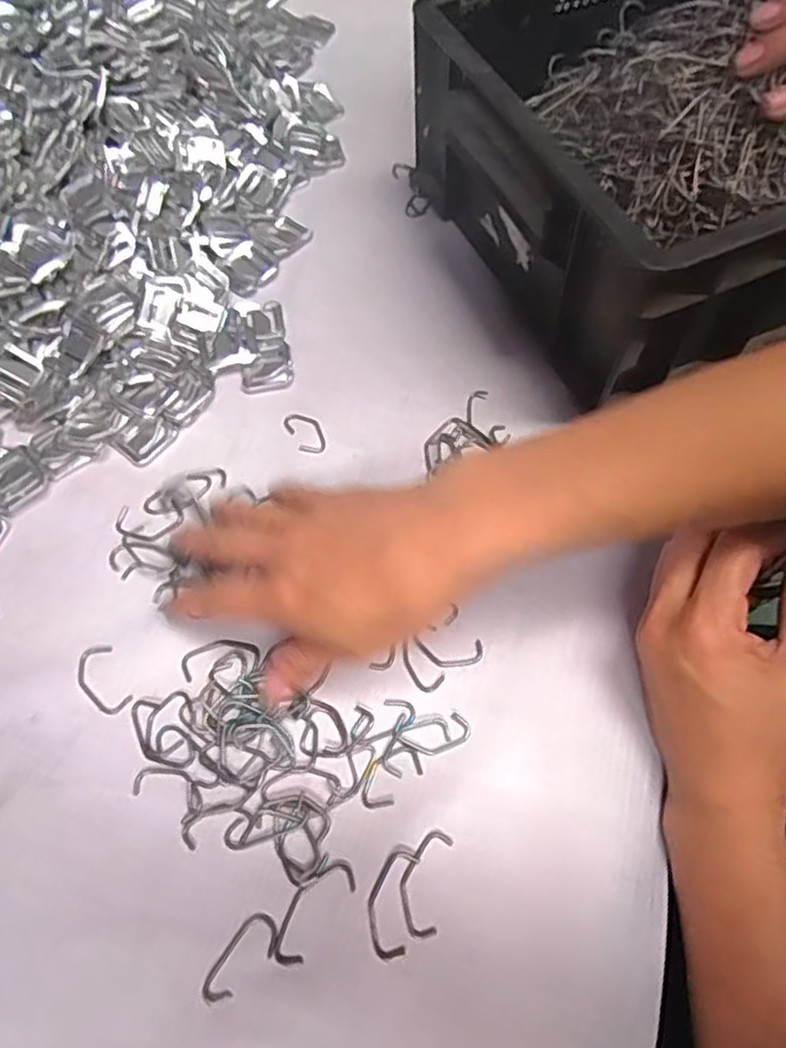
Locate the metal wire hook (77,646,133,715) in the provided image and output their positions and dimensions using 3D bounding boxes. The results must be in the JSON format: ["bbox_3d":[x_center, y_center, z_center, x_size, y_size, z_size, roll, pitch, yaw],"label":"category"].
[{"bbox_3d":[-0.138,0.074,0.324,0.019,0.004,0.035,-26,66,-13],"label":"metal wire hook"}]

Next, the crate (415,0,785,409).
[{"bbox_3d":[0.201,-0.235,0.417,0.323,0.127,0.241,-22,65,-11],"label":"crate"}]

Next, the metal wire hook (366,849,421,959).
[{"bbox_3d":[-0.001,0.153,0.278,0.018,0.004,0.039,10,63,5],"label":"metal wire hook"}]

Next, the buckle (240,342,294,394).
[{"bbox_3d":[-0.076,-0.093,0.410,0.030,0.004,0.031,-11,63,-6],"label":"buckle"}]

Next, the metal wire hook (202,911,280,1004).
[{"bbox_3d":[-0.060,0.174,0.273,0.017,0.004,0.036,31,67,15],"label":"metal wire hook"}]

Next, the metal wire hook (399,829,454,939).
[{"bbox_3d":[0.012,0.147,0.282,0.017,0.004,0.040,13,63,6],"label":"metal wire hook"}]

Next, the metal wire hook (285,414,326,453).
[{"bbox_3d":[-0.050,-0.053,0.392,0.017,0.004,0.030,-29,66,-14],"label":"metal wire hook"}]

